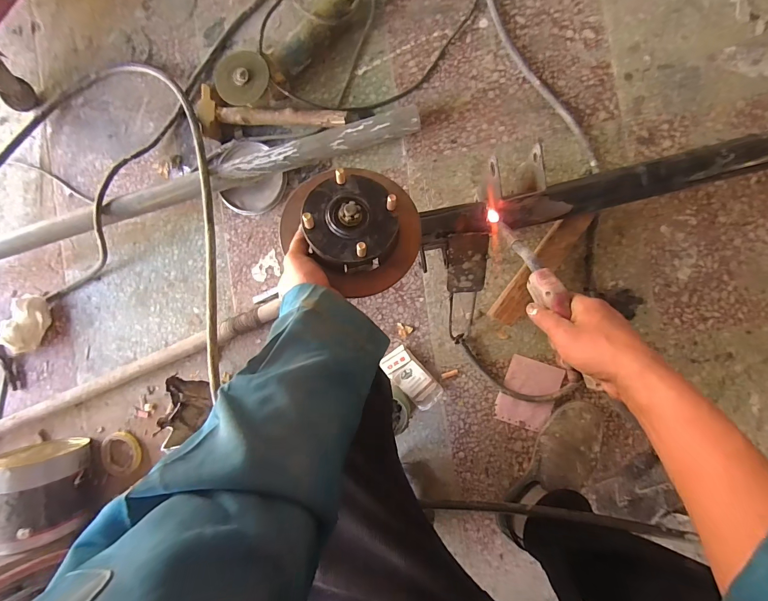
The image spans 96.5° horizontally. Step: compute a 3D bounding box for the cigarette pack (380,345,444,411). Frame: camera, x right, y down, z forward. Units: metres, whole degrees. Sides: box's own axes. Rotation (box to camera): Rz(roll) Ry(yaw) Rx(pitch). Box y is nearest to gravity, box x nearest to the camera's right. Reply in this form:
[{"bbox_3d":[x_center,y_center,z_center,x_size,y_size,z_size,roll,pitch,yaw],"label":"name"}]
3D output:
[{"bbox_3d":[0.054,0.149,0.665,0.061,0.023,0.124,-43,84,4],"label":"cigarette pack"}]

